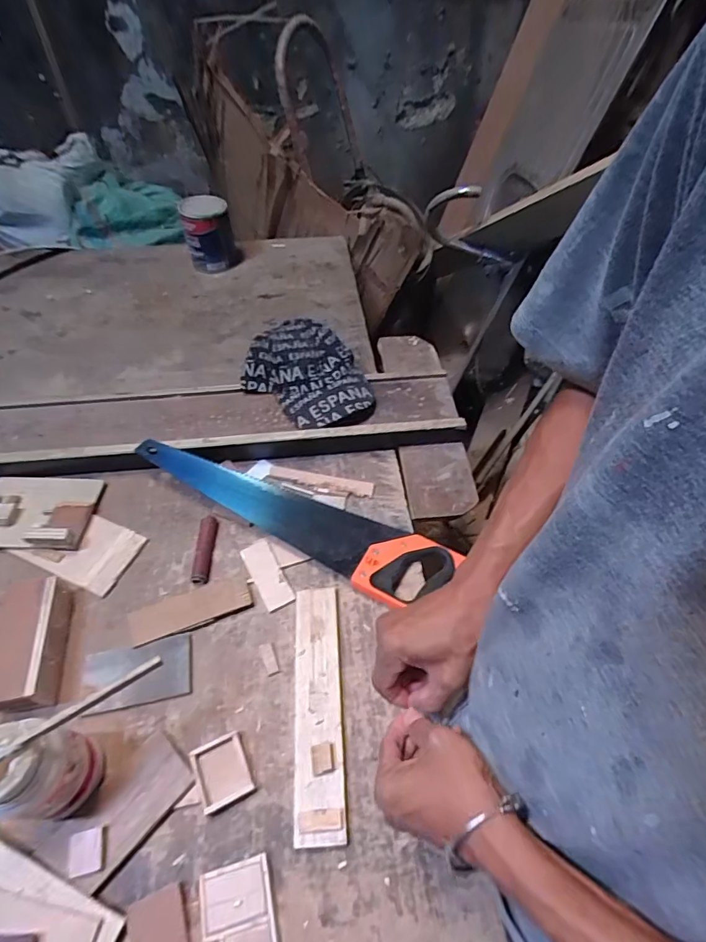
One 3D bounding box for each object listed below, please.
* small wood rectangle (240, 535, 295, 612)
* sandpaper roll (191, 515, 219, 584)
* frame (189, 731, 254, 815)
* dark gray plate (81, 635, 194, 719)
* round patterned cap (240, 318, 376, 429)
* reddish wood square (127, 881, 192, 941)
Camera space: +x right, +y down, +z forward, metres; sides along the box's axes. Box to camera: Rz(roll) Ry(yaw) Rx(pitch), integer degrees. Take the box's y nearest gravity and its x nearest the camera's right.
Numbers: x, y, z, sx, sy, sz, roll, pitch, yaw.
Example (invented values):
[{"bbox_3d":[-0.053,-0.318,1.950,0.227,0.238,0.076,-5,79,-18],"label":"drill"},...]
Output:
[{"bbox_3d":[-0.120,0.143,0.656,0.040,0.015,0.101,-24,55,-17],"label":"small wood rectangle"},{"bbox_3d":[-0.212,0.110,0.676,0.021,0.027,0.101,-1,52,0],"label":"sandpaper roll"},{"bbox_3d":[-0.142,0.327,0.518,0.053,0.018,0.063,-21,55,-15],"label":"frame"},{"bbox_3d":[-0.265,0.249,0.581,0.125,0.013,0.076,-9,47,-10],"label":"dark gray plate"},{"bbox_3d":[-0.070,-0.172,0.823,0.243,0.075,0.172,34,62,24],"label":"round patterned cap"},{"bbox_3d":[-0.180,0.429,0.441,0.051,0.004,0.060,-18,54,-13],"label":"reddish wood square"}]

